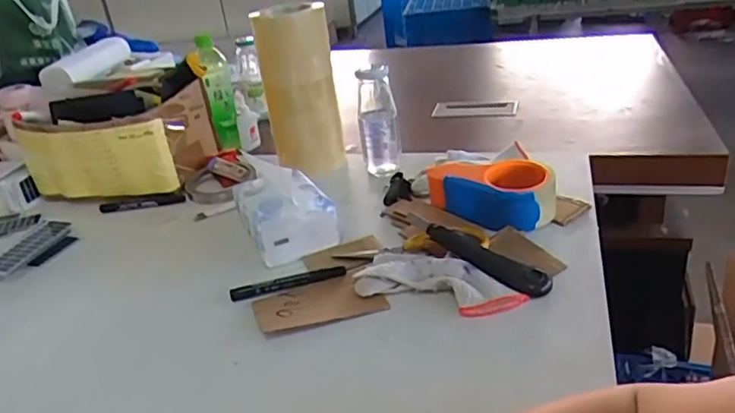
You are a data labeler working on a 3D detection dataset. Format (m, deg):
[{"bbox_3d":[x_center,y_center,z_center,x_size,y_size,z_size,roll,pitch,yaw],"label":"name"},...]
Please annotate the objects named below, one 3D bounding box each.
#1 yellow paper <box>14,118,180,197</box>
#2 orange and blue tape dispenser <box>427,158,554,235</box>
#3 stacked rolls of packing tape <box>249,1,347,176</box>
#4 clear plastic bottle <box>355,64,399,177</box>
[{"bbox_3d":[-0.422,-0.064,0.932,0.246,0.132,0.037,-2,27,11],"label":"yellow paper"},{"bbox_3d":[0.158,-0.019,0.769,0.150,0.066,0.081,19,37,41],"label":"orange and blue tape dispenser"},{"bbox_3d":[-0.106,-0.185,0.947,0.095,0.249,0.086,-18,29,-20],"label":"stacked rolls of packing tape"},{"bbox_3d":[0.016,-0.133,0.925,0.058,0.164,0.060,-6,27,2],"label":"clear plastic bottle"}]

